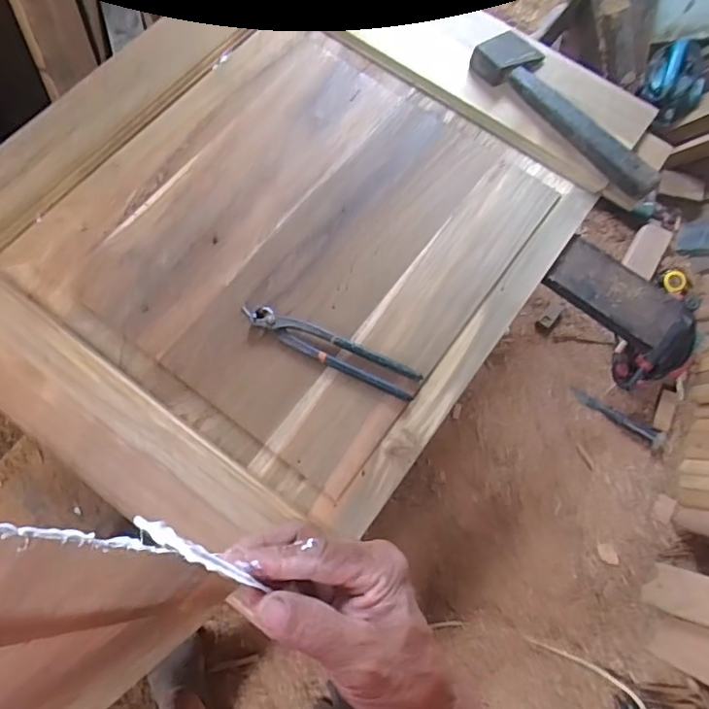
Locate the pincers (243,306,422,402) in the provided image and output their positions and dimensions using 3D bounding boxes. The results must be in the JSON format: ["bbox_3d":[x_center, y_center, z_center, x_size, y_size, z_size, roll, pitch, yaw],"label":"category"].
[{"bbox_3d":[-0.032,-0.008,0.687,0.229,0.020,0.038,25,71,6],"label":"pincers"}]

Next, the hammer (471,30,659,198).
[{"bbox_3d":[0.306,-0.348,0.801,0.104,0.059,0.327,-35,75,-14],"label":"hammer"}]

